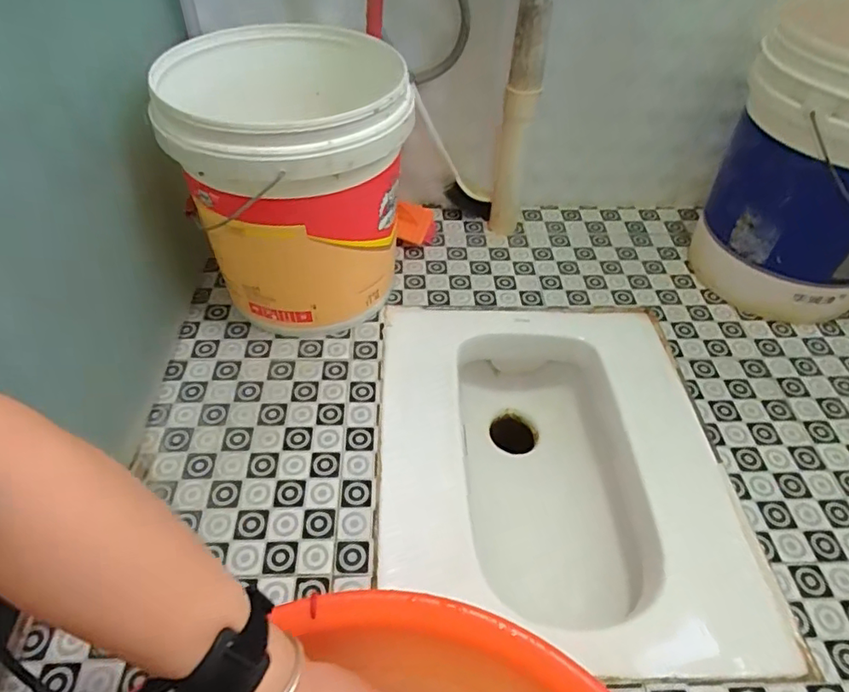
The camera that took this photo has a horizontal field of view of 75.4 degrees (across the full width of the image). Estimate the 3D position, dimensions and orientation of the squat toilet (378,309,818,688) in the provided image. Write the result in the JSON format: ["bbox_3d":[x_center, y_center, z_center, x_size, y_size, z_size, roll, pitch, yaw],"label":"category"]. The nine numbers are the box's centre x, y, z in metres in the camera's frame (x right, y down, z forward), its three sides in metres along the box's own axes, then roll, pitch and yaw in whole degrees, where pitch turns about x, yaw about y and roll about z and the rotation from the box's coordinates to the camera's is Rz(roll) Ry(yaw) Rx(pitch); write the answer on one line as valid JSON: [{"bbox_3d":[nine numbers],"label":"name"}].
[{"bbox_3d":[0.155,0.192,0.755,0.414,0.223,0.508,0,48,-2],"label":"squat toilet"}]

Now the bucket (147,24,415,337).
[{"bbox_3d":[-0.183,-0.226,0.793,0.294,0.327,0.340,-5,48,-7],"label":"bucket"}]

